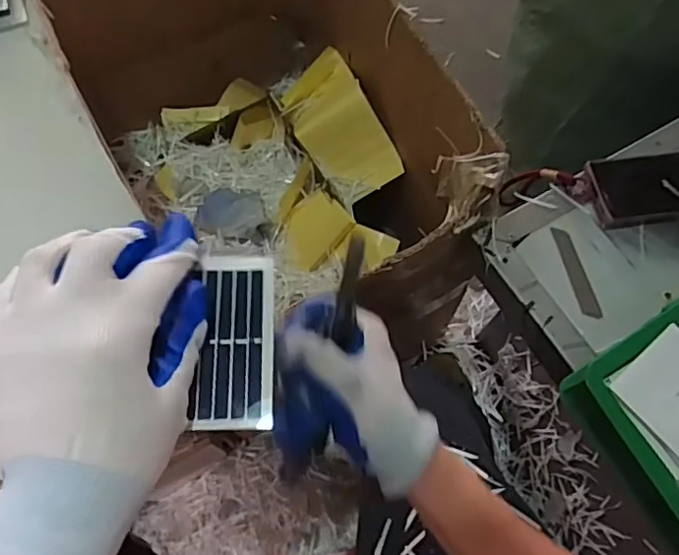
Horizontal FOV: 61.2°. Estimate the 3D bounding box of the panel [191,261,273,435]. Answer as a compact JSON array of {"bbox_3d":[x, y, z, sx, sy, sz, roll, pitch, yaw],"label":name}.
[{"bbox_3d":[-0.052,0.032,0.295,0.037,0.004,0.089,-1,69,-2],"label":"panel"}]

